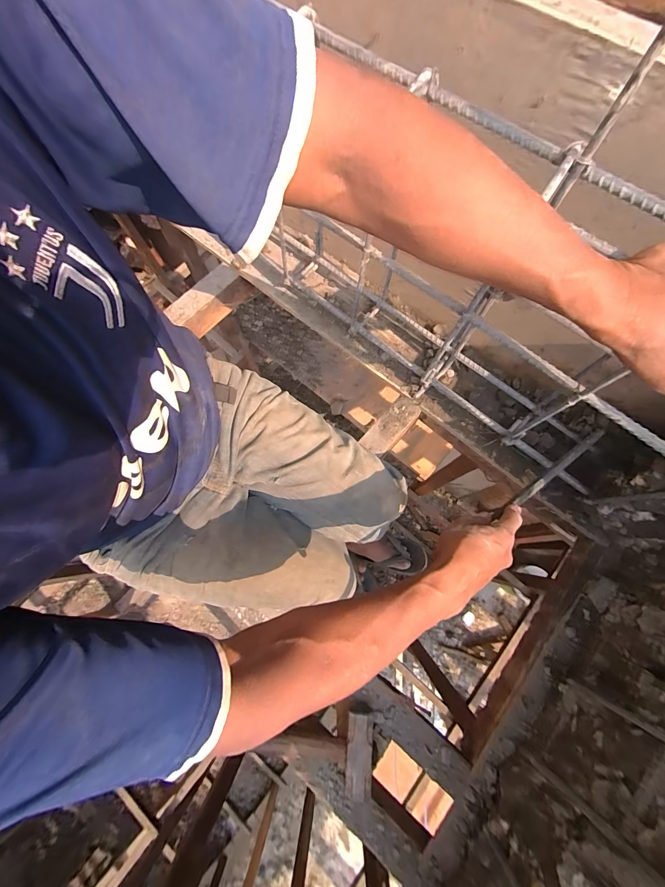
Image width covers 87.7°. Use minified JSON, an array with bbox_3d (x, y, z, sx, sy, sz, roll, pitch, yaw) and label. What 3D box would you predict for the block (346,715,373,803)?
[{"bbox_3d":[0.037,0.430,0.472,0.035,0.027,0.102,4,74,2],"label":"block"}]

